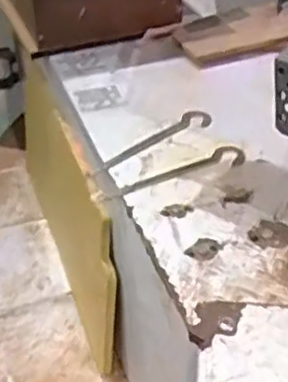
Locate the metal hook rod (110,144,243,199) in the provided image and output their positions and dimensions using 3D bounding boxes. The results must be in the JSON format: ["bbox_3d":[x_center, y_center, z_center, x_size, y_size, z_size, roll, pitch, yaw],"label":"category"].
[{"bbox_3d":[0.040,-0.022,0.873,0.185,0.008,0.038,-17,40,-20],"label":"metal hook rod"}]

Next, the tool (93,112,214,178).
[{"bbox_3d":[0.015,-0.061,0.924,0.193,0.013,0.038,-31,46,-33],"label":"tool"}]

